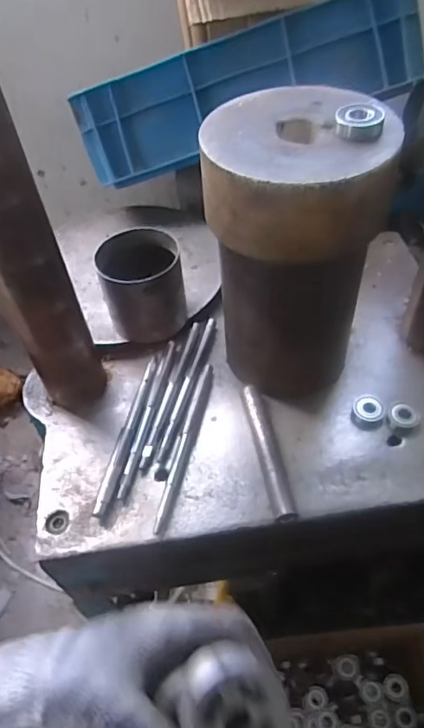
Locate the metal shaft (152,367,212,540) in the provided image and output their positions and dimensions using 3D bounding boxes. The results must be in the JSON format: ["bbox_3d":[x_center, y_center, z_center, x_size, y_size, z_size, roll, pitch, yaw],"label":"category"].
[{"bbox_3d":[-0.026,0.076,0.500,0.010,0.014,0.184,9,51,12],"label":"metal shaft"}]

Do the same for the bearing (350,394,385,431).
[{"bbox_3d":[0.155,0.048,0.507,0.030,0.016,0.033,3,50,7],"label":"bearing"}]

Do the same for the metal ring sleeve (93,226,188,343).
[{"bbox_3d":[-0.072,-0.080,0.558,0.091,0.104,0.083,-18,51,-10],"label":"metal ring sleeve"}]

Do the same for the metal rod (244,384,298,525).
[{"bbox_3d":[0.053,0.082,0.480,0.020,0.021,0.137,-11,50,-4],"label":"metal rod"}]

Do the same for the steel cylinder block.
[{"bbox_3d":[0.073,-0.088,0.472,0.141,0.259,0.137,22,55,22],"label":"steel cylinder block"}]

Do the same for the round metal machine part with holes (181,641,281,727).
[{"bbox_3d":[0.008,0.174,0.258,0.044,0.032,0.053,-17,88,-16],"label":"round metal machine part with holes"}]

